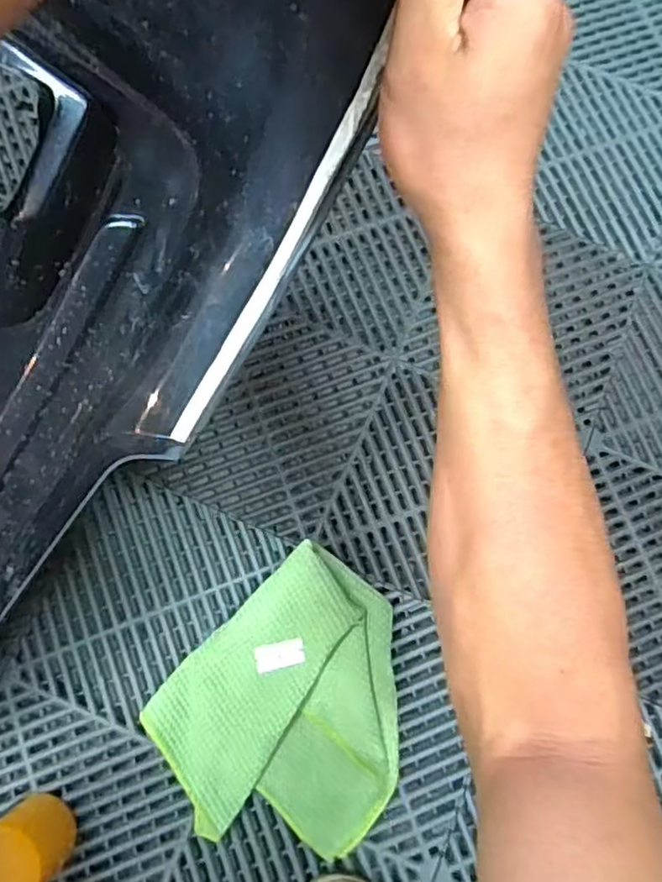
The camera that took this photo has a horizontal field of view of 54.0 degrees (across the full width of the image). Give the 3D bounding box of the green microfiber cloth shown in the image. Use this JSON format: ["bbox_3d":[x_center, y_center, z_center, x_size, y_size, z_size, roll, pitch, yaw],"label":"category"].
[{"bbox_3d":[-0.025,0.228,0.546,0.218,0.035,0.195,-43,82,-10],"label":"green microfiber cloth"}]

